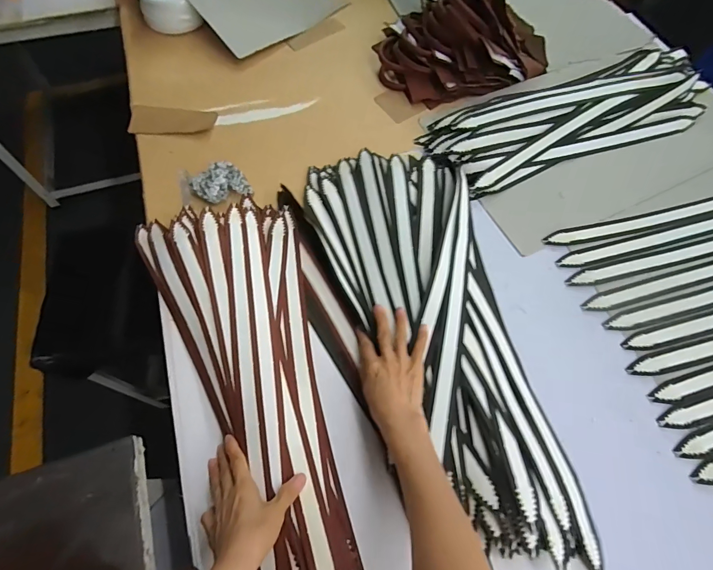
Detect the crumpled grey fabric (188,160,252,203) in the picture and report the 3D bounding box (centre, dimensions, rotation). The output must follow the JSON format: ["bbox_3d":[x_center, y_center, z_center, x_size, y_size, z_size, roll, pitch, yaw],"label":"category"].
[{"bbox_3d":[-0.240,-0.178,0.672,0.091,0.042,0.056,-23,66,-15],"label":"crumpled grey fabric"}]

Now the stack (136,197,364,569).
[{"bbox_3d":[-0.138,0.134,0.524,0.229,0.056,0.622,-18,63,-13],"label":"stack"}]

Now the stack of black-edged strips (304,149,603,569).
[{"bbox_3d":[0.128,0.043,0.584,0.265,0.059,0.676,-18,64,-12],"label":"stack of black-edged strips"}]

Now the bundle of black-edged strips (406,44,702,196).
[{"bbox_3d":[0.496,-0.368,0.805,0.740,0.059,0.206,-21,65,-14],"label":"bundle of black-edged strips"}]

